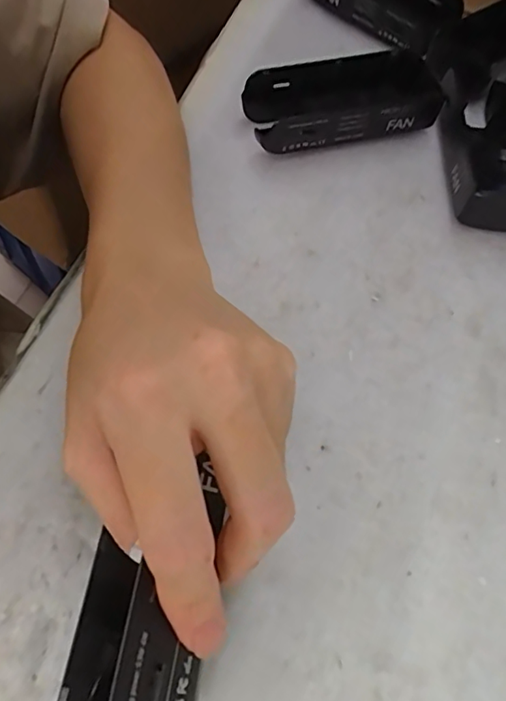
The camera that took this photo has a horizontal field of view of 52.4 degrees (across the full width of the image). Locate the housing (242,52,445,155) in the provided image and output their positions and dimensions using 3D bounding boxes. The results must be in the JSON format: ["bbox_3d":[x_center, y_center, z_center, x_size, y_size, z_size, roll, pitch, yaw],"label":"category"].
[{"bbox_3d":[0.049,-0.142,0.295,0.103,0.029,0.046,-9,62,-9],"label":"housing"}]

